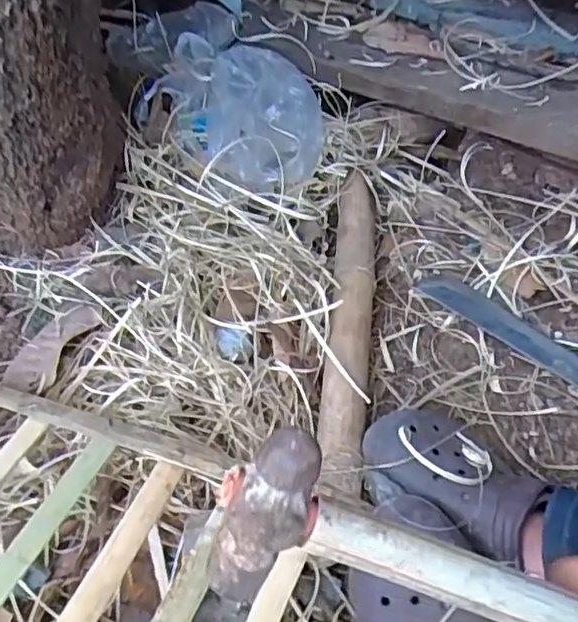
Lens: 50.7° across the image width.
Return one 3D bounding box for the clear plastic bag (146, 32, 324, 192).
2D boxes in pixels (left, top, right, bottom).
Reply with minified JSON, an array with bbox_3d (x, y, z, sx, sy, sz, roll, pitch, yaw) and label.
[{"bbox_3d":[-0.067,-0.260,0.805,0.226,0.072,0.235,10,49,4],"label":"clear plastic bag"}]

